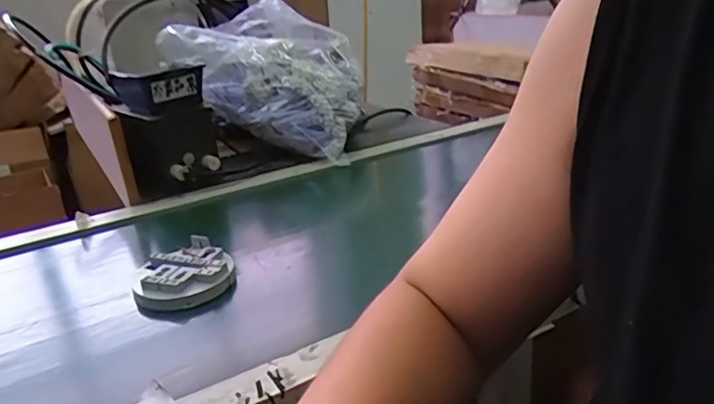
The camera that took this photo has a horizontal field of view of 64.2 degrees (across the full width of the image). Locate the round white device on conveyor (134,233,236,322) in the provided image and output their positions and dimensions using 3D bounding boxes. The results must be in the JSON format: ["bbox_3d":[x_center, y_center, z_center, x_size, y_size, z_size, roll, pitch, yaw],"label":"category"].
[{"bbox_3d":[-0.183,0.080,0.599,0.099,0.036,0.103,-3,22,1],"label":"round white device on conveyor"}]

